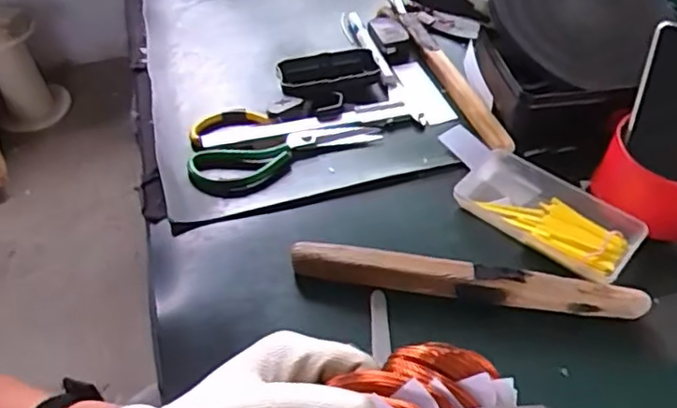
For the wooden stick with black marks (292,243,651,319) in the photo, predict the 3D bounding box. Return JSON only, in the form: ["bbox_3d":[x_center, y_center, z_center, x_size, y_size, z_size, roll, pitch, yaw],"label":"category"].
[{"bbox_3d":[0.102,0.062,0.512,0.275,0.028,0.022,6,48,8],"label":"wooden stick with black marks"}]

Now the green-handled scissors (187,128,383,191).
[{"bbox_3d":[-0.051,-0.047,0.624,0.190,0.006,0.053,-13,48,-10],"label":"green-handled scissors"}]

